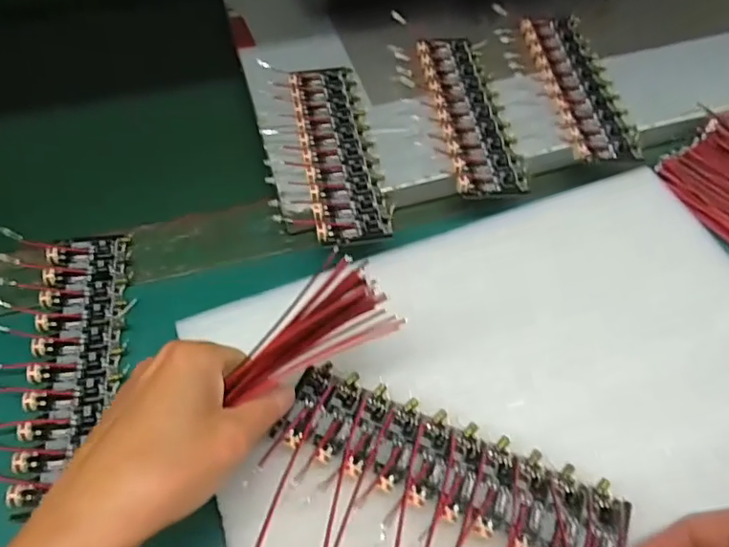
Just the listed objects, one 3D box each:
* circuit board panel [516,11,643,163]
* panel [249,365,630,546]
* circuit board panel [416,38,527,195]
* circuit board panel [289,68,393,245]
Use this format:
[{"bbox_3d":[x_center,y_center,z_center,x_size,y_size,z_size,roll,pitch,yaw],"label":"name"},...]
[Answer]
[{"bbox_3d":[0.153,-0.140,0.398,0.047,0.008,0.159,-4,56,-2],"label":"circuit board panel"},{"bbox_3d":[0.028,0.118,0.237,0.165,0.017,0.121,21,60,9],"label":"panel"},{"bbox_3d":[0.072,-0.116,0.384,0.048,0.010,0.159,-5,56,-3],"label":"circuit board panel"},{"bbox_3d":[-0.017,-0.084,0.361,0.046,0.008,0.157,-9,56,-6],"label":"circuit board panel"}]

